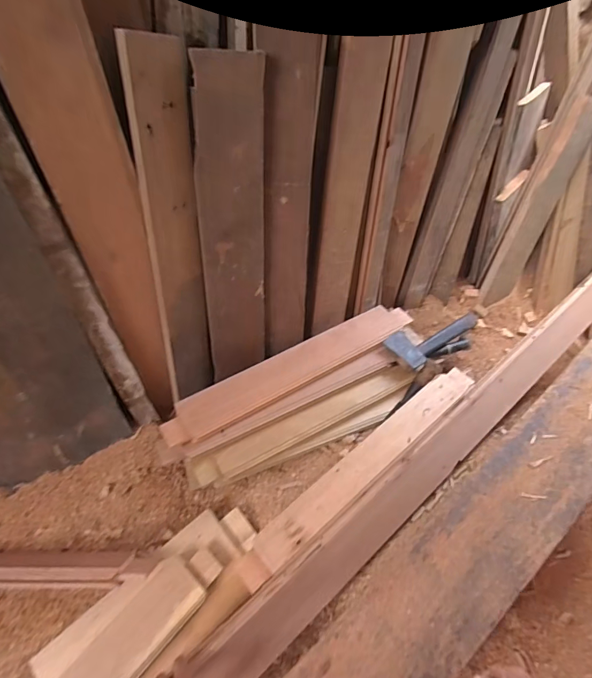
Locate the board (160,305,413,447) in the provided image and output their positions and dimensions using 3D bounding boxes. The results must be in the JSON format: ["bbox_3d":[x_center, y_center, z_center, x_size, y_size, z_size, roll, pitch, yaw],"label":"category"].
[{"bbox_3d":[0.004,0.064,1.011,0.690,0.026,0.121,-26,50,-21],"label":"board"}]

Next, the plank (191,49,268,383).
[{"bbox_3d":[-0.131,-0.201,0.856,0.141,0.673,0.034,-8,37,-19],"label":"plank"}]

